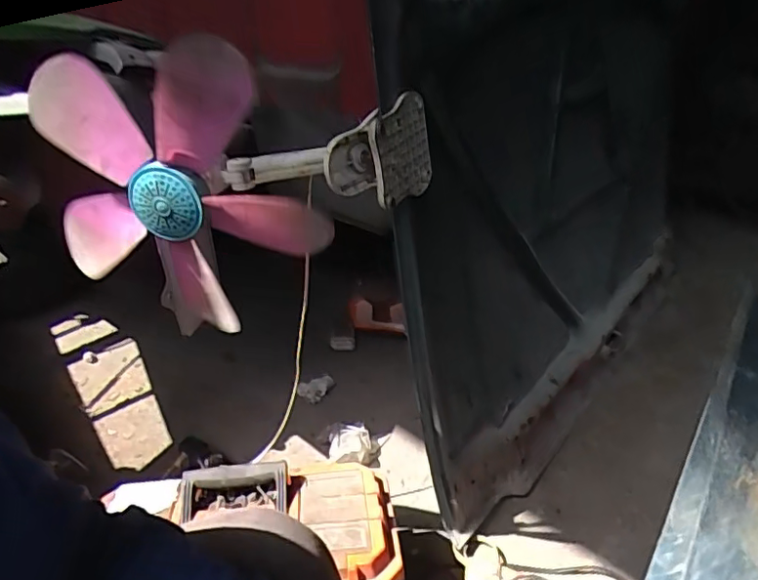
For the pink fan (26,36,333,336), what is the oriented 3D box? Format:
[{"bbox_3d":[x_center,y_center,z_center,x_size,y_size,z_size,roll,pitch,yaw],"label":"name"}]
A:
[{"bbox_3d":[-0.184,-0.078,0.531,0.273,0.277,0.065,8,31,14],"label":"pink fan"}]

